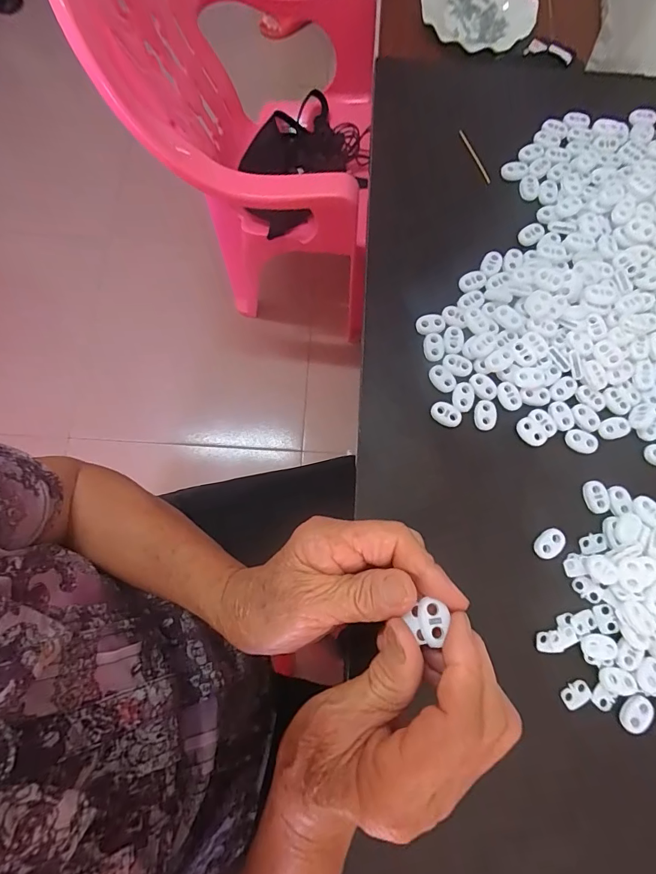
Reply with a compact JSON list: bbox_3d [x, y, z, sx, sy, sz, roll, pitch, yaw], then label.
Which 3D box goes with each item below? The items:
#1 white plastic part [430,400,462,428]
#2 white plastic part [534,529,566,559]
[{"bbox_3d":[0.087,-0.017,0.304,0.023,0.004,0.017,30,79,7],"label":"white plastic part"},{"bbox_3d":[0.152,0.073,0.284,0.022,0.004,0.016,-39,79,-8],"label":"white plastic part"}]

